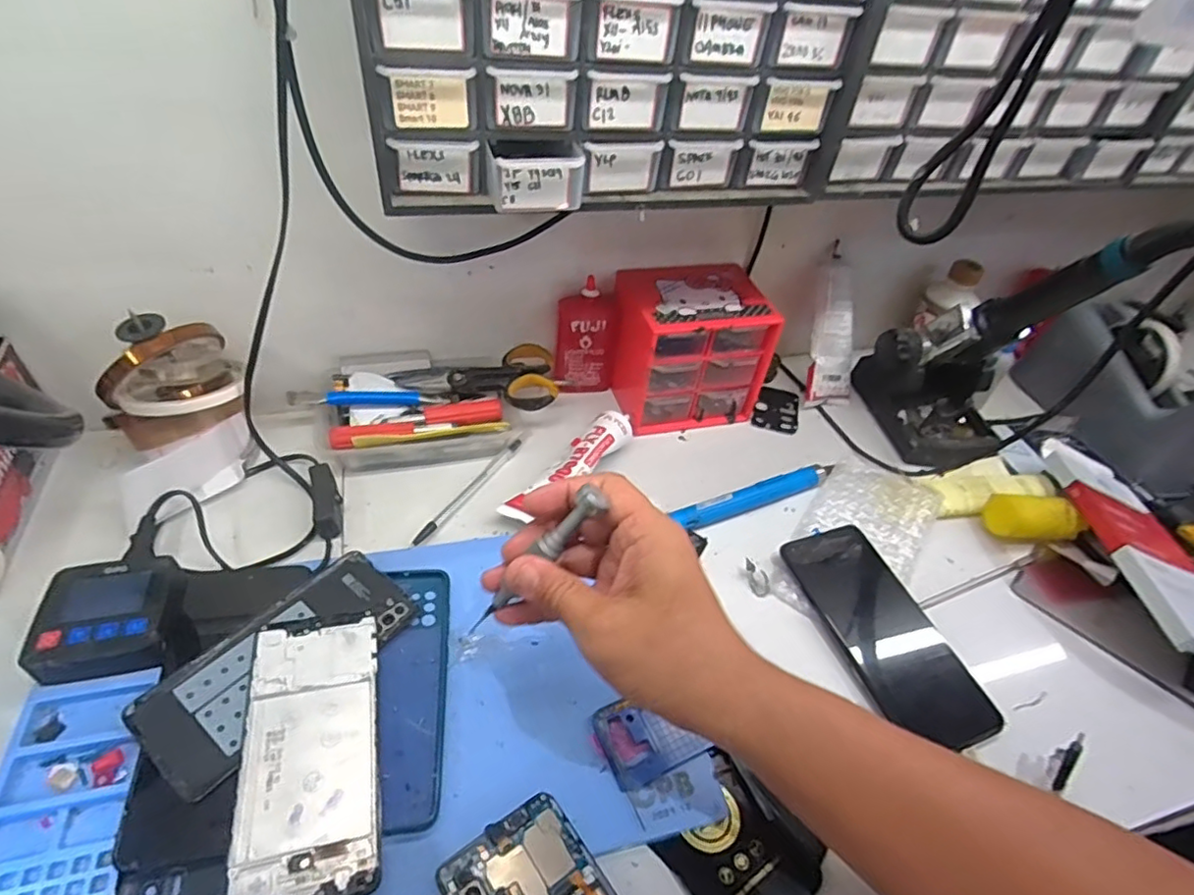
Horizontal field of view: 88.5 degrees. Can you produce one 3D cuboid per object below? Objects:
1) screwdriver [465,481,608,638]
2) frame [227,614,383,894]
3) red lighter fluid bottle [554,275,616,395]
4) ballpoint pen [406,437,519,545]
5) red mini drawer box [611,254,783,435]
[{"bbox_3d":[-0.034,0.061,0.328,0.012,0.106,0.015,20,28,-47],"label":"screwdriver"},{"bbox_3d":[-0.159,0.167,0.340,0.069,0.004,0.151,-5,46,-16],"label":"frame"},{"bbox_3d":[-0.011,-0.099,0.578,0.055,0.115,0.026,-6,46,-13],"label":"red lighter fluid bottle"},{"bbox_3d":[-0.105,0.033,0.503,0.011,0.012,0.136,25,47,16],"label":"ballpoint pen"},{"bbox_3d":[0.083,-0.097,0.584,0.125,0.120,0.108,-10,48,-17],"label":"red mini drawer box"}]

